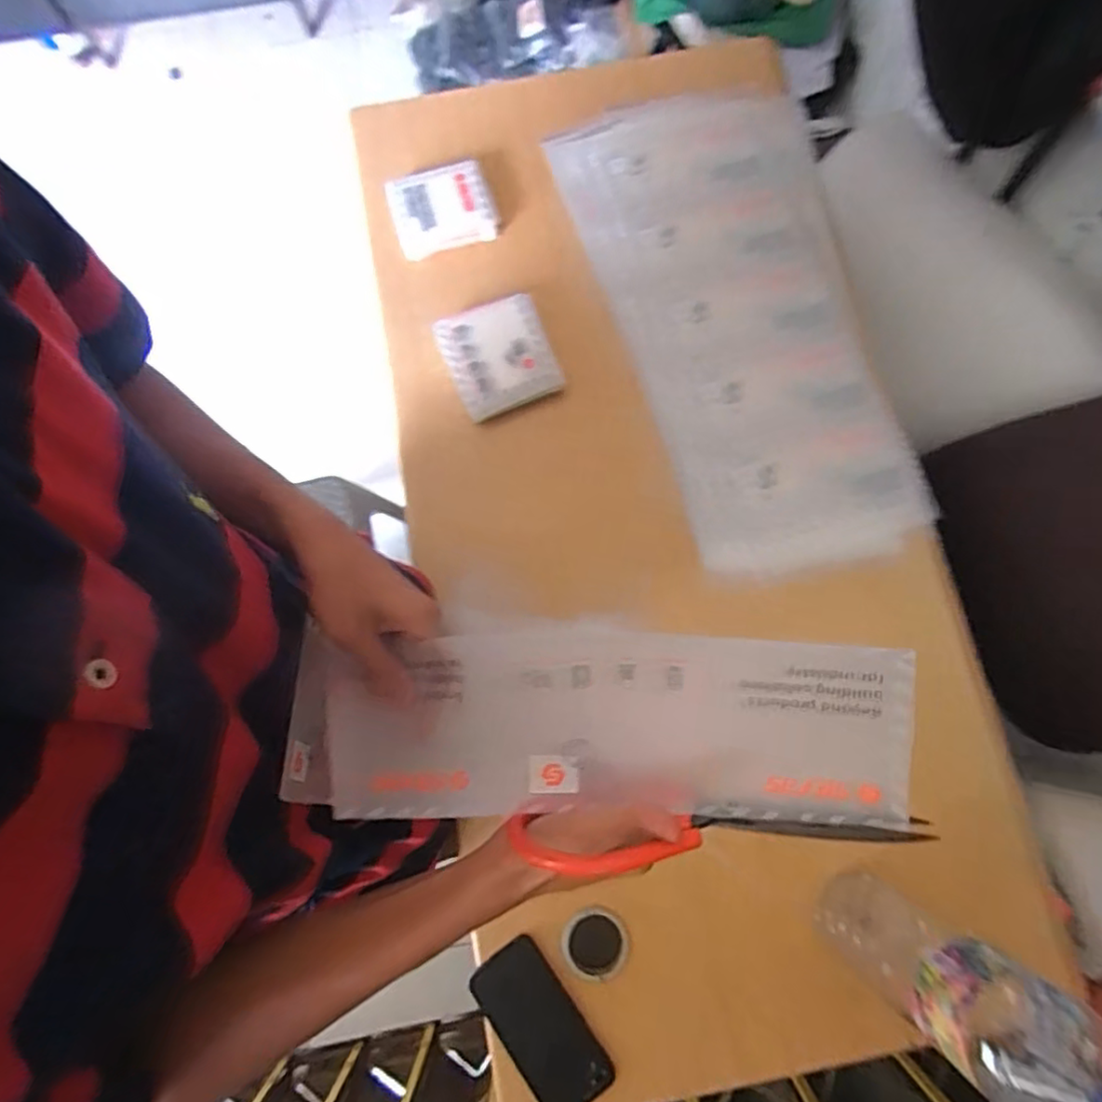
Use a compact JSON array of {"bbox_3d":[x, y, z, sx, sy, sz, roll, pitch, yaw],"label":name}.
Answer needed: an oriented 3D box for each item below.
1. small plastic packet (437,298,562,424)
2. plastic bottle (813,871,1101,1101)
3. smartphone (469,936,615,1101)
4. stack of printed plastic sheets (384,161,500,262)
[{"bbox_3d":[-0.063,-0.233,0.731,0.122,0.029,0.131,-22,80,-3],"label":"small plastic packet"},{"bbox_3d":[0.304,0.333,0.457,0.089,0.298,0.093,37,82,7],"label":"plastic bottle"},{"bbox_3d":[-0.010,0.469,0.601,0.075,0.014,0.153,-36,81,-6],"label":"smartphone"},{"bbox_3d":[-0.137,-0.430,0.770,0.126,0.033,0.097,-13,80,-2],"label":"stack of printed plastic sheets"}]

